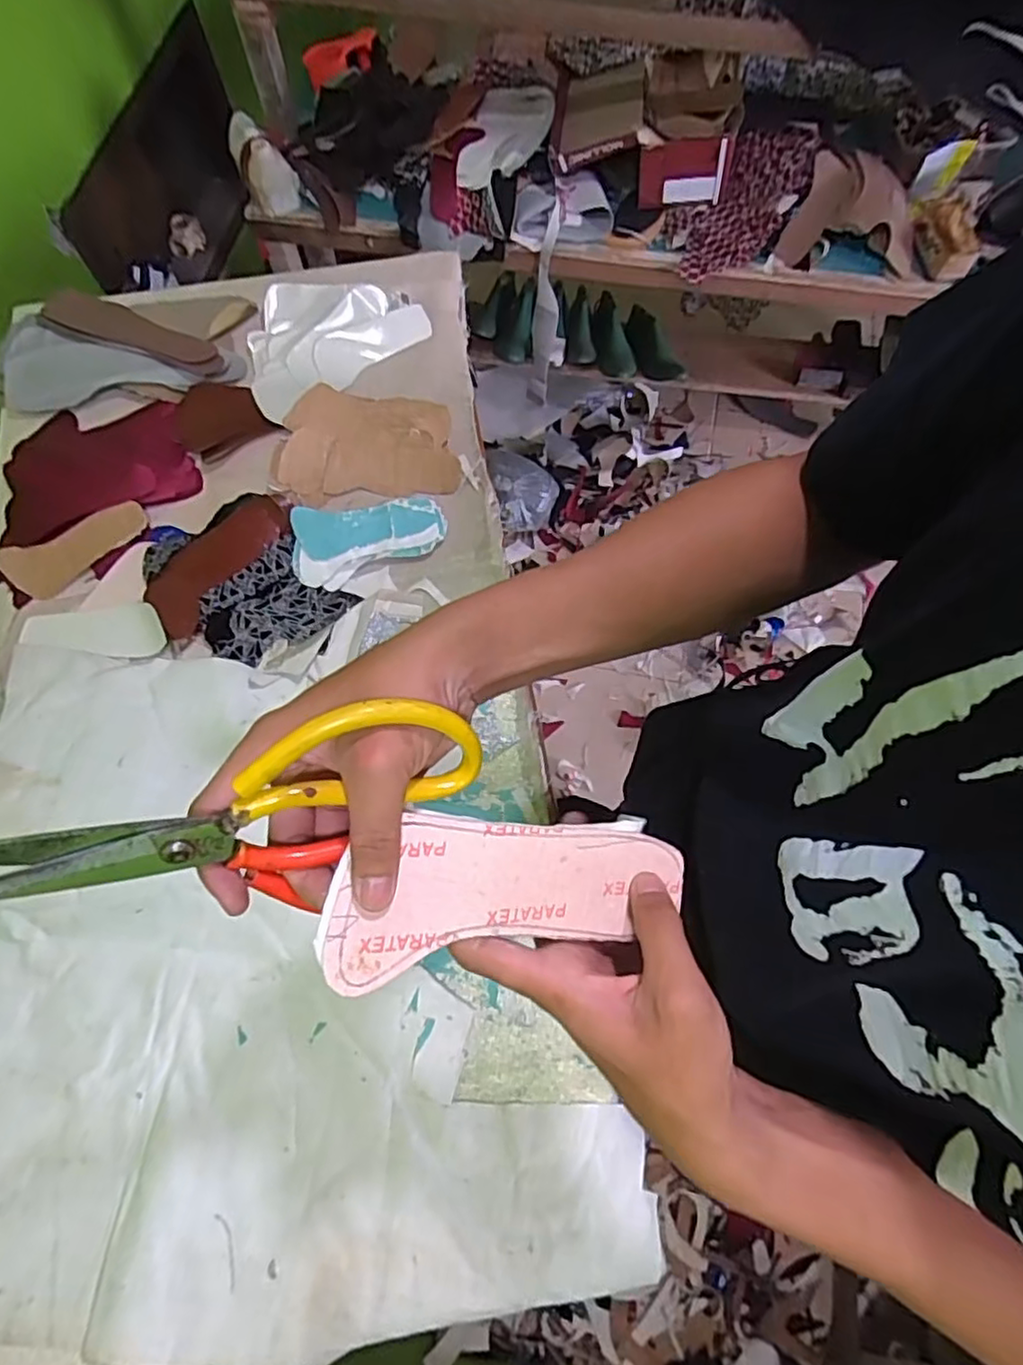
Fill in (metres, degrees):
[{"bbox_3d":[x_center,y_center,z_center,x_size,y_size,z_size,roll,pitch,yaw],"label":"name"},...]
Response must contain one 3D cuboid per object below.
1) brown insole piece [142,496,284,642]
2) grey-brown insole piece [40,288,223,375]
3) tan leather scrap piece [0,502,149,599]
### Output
[{"bbox_3d":[-0.343,-0.143,0.762,0.067,0.024,0.186,34,75,13],"label":"brown insole piece"},{"bbox_3d":[-0.486,-0.446,0.847,0.225,0.040,0.078,22,72,9],"label":"grey-brown insole piece"},{"bbox_3d":[-0.508,-0.152,0.769,0.166,0.021,0.069,-22,71,-6],"label":"tan leather scrap piece"}]

